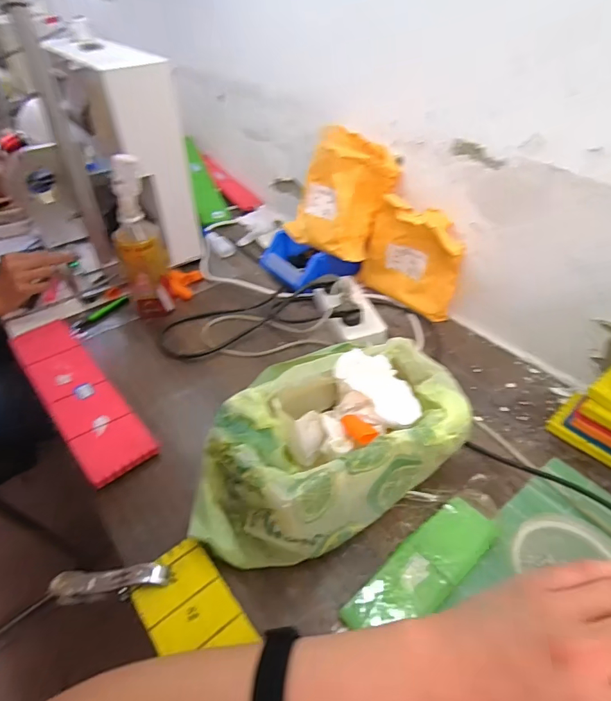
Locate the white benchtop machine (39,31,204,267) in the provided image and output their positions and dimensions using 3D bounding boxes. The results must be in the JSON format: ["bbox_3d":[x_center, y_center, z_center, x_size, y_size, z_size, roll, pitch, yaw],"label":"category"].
[{"bbox_3d":[-0.319,-0.334,0.790,0.226,0.338,0.102,31,51,30],"label":"white benchtop machine"}]

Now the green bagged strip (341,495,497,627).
[{"bbox_3d":[0.118,0.215,0.430,0.178,0.020,0.058,-30,50,-28],"label":"green bagged strip"}]

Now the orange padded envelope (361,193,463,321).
[{"bbox_3d":[0.174,-0.152,0.718,0.172,0.159,0.049,33,52,31],"label":"orange padded envelope"}]

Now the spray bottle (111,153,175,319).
[{"bbox_3d":[-0.261,-0.165,0.686,0.070,0.244,0.058,-17,45,-16],"label":"spray bottle"}]

